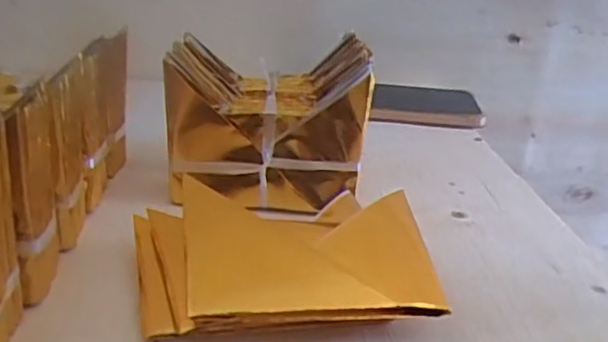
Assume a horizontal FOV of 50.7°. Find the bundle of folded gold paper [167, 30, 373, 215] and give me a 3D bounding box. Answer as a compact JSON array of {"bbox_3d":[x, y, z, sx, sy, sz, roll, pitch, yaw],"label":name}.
[{"bbox_3d":[-0.019,-0.027,0.346,0.102,0.075,0.075,2,23,-6],"label":"bundle of folded gold paper"}]

